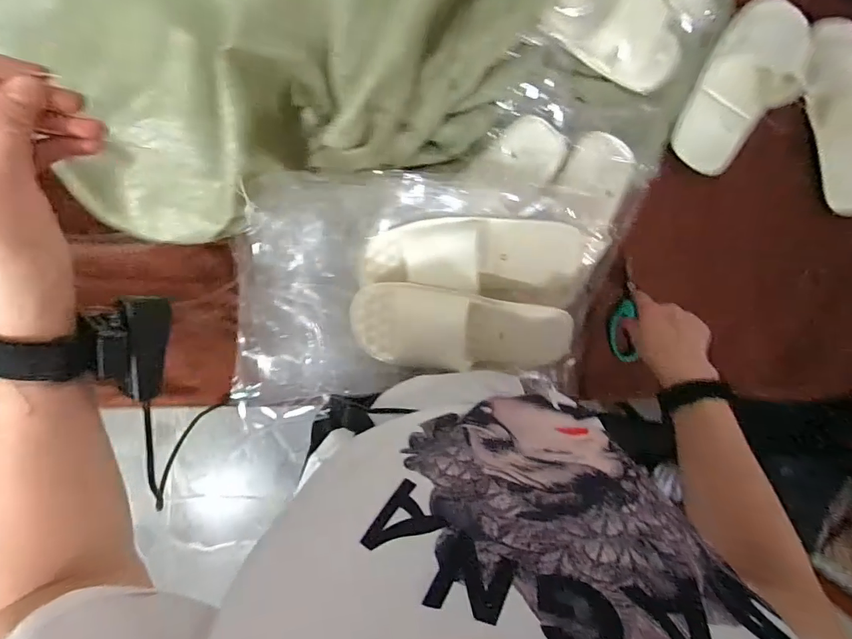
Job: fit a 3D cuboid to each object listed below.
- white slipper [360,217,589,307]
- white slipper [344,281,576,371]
[{"bbox_3d":[0.067,-0.074,0.549,0.279,0.066,0.093,3,90,-7],"label":"white slipper"},{"bbox_3d":[0.047,0.019,0.543,0.270,0.059,0.095,9,89,-7],"label":"white slipper"}]

